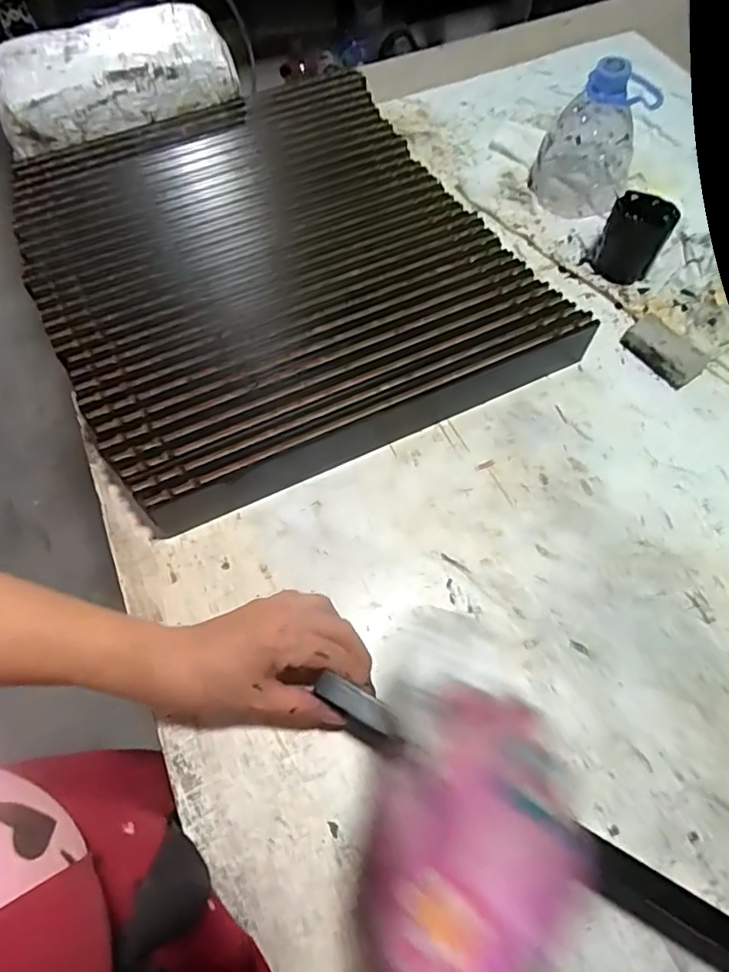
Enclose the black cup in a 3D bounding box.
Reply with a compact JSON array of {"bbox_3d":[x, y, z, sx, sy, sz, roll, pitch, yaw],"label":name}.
[{"bbox_3d":[0.262,-0.240,0.546,0.059,0.065,0.058,28,66,13],"label":"black cup"}]

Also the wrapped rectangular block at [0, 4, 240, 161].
[{"bbox_3d":[-0.269,-0.441,0.607,0.249,0.068,0.117,-18,64,-10],"label":"wrapped rectangular block"}]

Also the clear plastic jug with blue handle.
[{"bbox_3d":[0.233,-0.364,0.571,0.091,0.127,0.109,17,64,8],"label":"clear plastic jug with blue handle"}]

